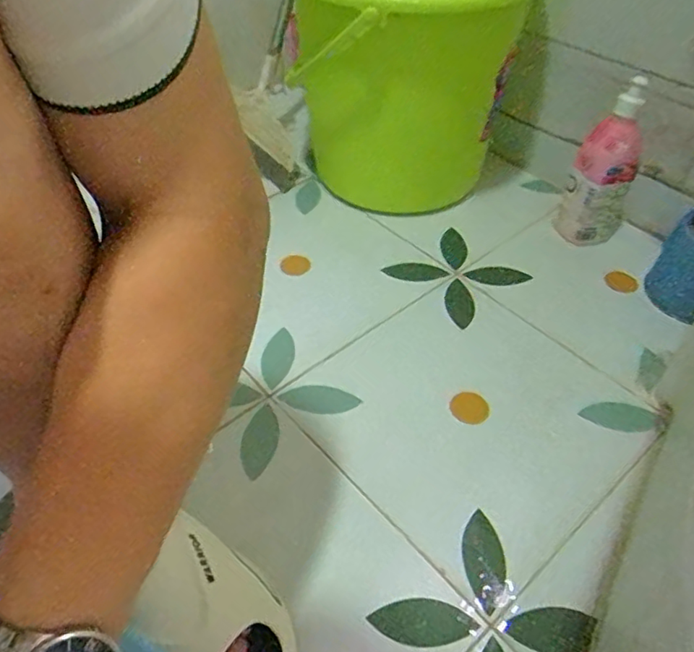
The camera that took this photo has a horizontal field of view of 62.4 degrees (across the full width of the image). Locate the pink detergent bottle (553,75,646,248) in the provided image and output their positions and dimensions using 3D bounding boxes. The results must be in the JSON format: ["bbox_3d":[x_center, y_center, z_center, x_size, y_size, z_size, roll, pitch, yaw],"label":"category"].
[{"bbox_3d":[0.325,-0.197,0.729,0.079,0.202,0.069,21,50,19],"label":"pink detergent bottle"}]

